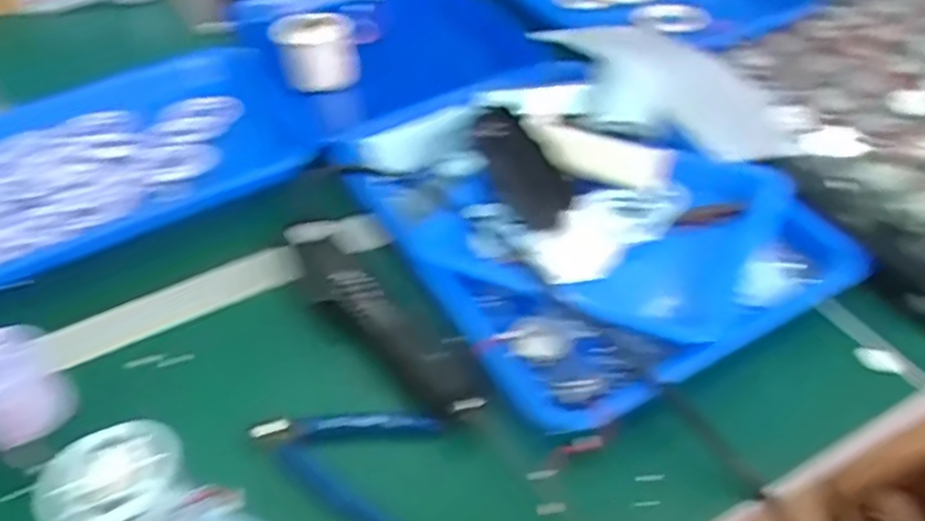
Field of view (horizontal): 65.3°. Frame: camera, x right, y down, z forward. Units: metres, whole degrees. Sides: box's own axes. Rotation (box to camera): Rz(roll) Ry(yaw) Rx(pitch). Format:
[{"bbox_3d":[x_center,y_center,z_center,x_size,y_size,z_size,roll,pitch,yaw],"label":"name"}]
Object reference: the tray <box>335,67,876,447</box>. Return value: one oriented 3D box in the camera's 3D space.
[{"bbox_3d":[0.078,-0.048,0.533,0.256,0.043,0.328,-27,47,-19],"label":"tray"}]

